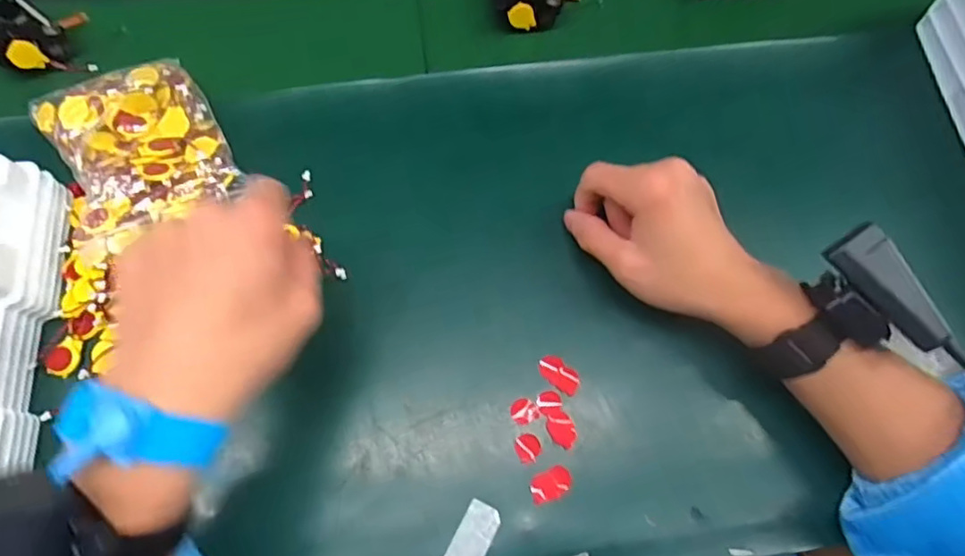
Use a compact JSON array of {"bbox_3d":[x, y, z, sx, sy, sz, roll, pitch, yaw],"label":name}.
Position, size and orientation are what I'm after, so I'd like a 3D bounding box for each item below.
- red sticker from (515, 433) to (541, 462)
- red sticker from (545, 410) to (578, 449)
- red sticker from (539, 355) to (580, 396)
[{"bbox_3d":[0.028,0.104,0.354,0.015,0.004,0.017,-16,69,-8],"label":"red sticker"},{"bbox_3d":[0.049,0.094,0.358,0.017,0.004,0.023,-16,68,-7],"label":"red sticker"},{"bbox_3d":[0.050,0.061,0.371,0.029,0.004,0.016,42,73,15],"label":"red sticker"}]

